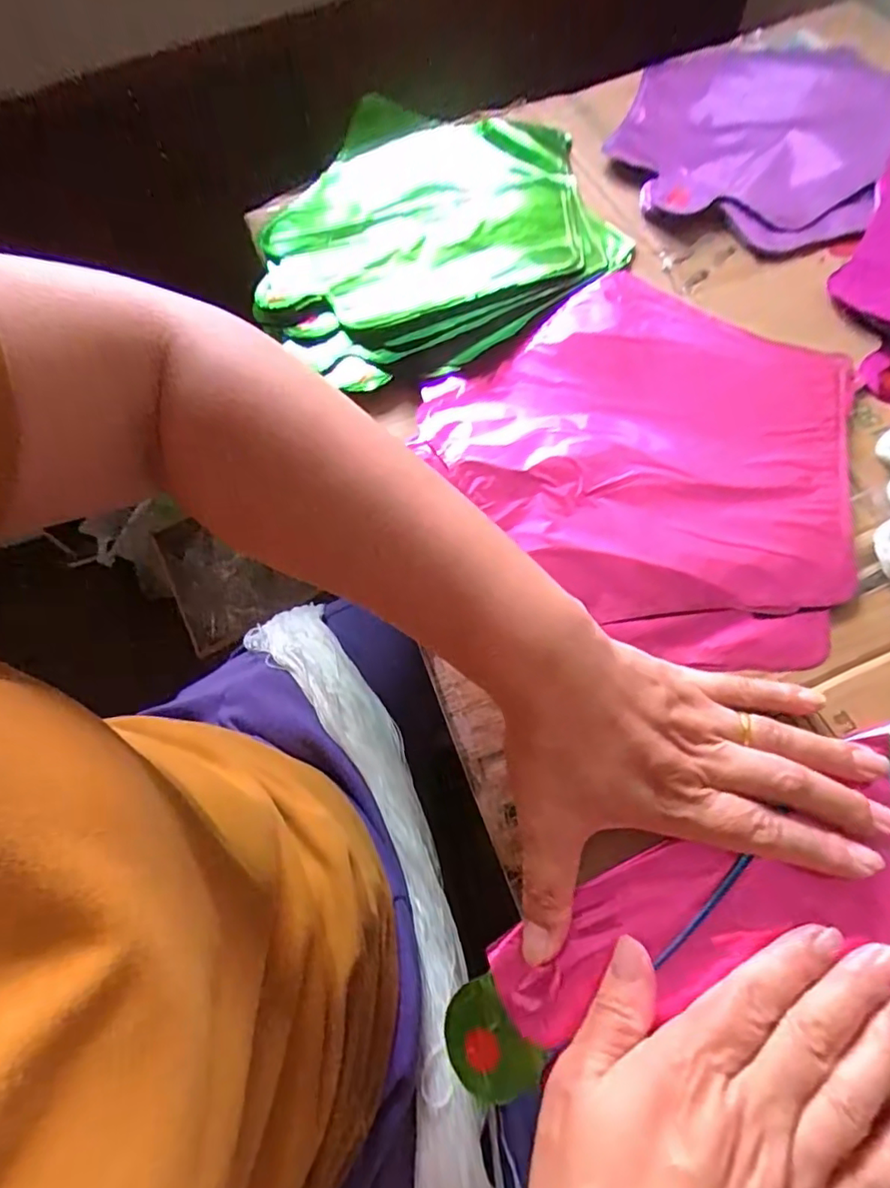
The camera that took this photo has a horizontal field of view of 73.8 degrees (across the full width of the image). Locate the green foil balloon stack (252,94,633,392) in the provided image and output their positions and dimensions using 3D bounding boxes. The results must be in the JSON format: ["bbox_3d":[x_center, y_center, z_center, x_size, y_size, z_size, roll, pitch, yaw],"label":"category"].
[{"bbox_3d":[-0.015,-0.272,0.440,0.243,0.027,0.295,-12,65,-3],"label":"green foil balloon stack"}]

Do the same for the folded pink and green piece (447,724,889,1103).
[{"bbox_3d":[0.126,0.132,0.247,0.266,0.017,0.084,-20,65,0],"label":"folded pink and green piece"}]

